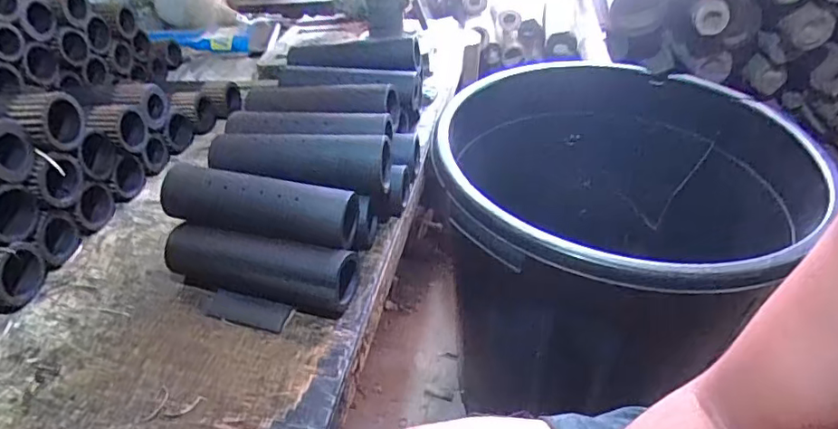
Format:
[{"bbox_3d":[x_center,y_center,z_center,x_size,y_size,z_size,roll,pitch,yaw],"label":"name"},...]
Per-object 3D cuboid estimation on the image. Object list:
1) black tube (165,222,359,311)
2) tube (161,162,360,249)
[{"bbox_3d":[-0.150,0.049,0.523,0.185,0.056,0.049,11,39,15],"label":"black tube"},{"bbox_3d":[-0.151,-0.013,0.525,0.183,0.050,0.049,7,39,11],"label":"tube"}]

